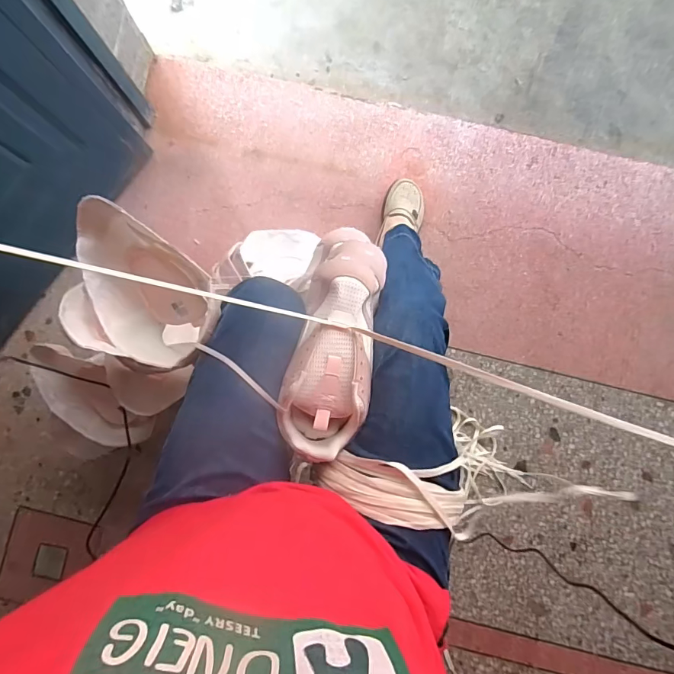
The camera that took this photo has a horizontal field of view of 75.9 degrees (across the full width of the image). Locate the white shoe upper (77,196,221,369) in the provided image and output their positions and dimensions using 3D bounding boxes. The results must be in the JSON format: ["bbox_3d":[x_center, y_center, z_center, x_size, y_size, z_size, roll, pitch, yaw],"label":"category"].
[{"bbox_3d":[-0.234,-0.051,0.521,0.195,0.100,0.138,37,86,7],"label":"white shoe upper"}]

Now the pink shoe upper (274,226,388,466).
[{"bbox_3d":[-0.005,-0.008,0.523,0.103,0.107,0.299,10,74,0],"label":"pink shoe upper"}]

